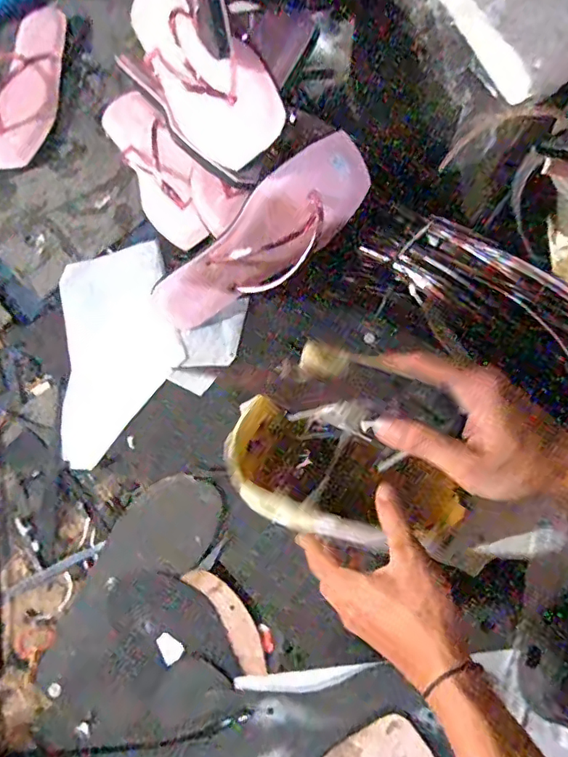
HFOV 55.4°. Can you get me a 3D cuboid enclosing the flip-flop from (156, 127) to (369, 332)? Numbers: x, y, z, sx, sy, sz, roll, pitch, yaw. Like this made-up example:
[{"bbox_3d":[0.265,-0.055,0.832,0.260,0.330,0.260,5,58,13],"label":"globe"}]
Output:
[{"bbox_3d":[-0.023,-0.132,0.546,0.254,0.088,0.025,-41,35,18],"label":"flip-flop"}]

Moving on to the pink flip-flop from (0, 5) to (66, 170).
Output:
[{"bbox_3d":[-0.337,-0.383,0.713,0.090,0.034,0.248,5,71,4],"label":"pink flip-flop"}]

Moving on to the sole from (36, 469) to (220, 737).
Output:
[{"bbox_3d":[-0.157,0.205,0.525,0.090,0.017,0.253,32,74,12],"label":"sole"}]

